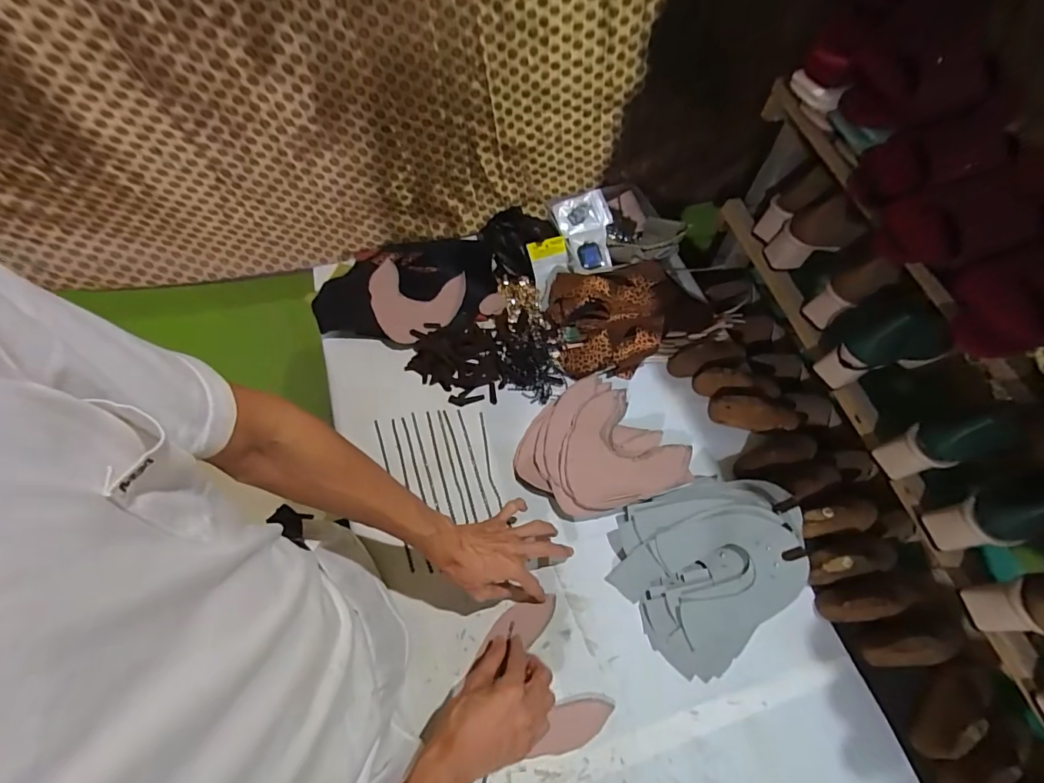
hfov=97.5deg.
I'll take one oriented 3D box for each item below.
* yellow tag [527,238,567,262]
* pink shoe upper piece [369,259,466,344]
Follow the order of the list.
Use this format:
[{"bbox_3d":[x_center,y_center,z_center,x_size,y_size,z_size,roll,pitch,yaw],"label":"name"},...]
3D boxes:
[{"bbox_3d":[0.044,-0.252,0.807,0.075,0.004,0.030,-21,106,-22],"label":"yellow tag"},{"bbox_3d":[-0.196,-0.156,0.802,0.160,0.029,0.156,14,62,6],"label":"pink shoe upper piece"}]

